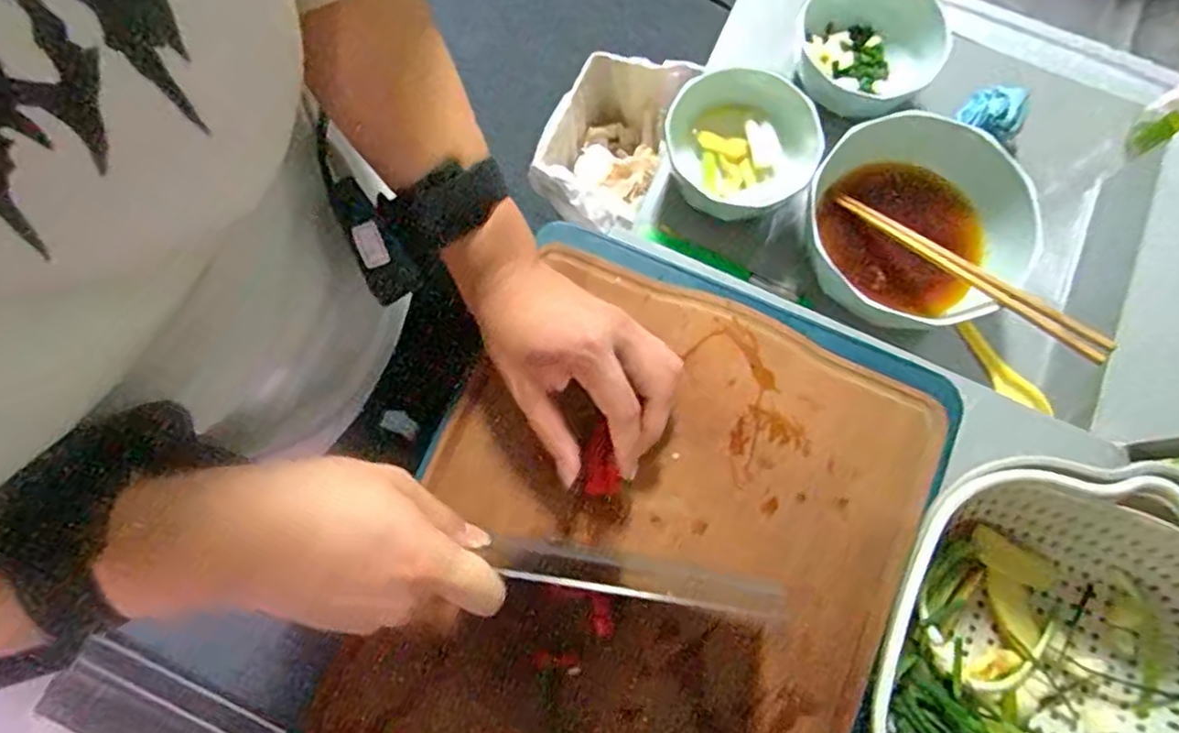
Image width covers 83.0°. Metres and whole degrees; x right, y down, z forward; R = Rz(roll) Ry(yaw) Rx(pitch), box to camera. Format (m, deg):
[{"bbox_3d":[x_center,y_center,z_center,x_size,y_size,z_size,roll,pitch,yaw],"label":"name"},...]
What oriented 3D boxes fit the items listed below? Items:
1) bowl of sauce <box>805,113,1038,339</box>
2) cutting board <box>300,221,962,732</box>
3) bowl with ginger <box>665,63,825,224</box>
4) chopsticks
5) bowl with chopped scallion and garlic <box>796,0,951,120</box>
[{"bbox_3d":[0.266,-0.116,0.546,0.166,0.078,0.165,0,77,0],"label":"bowl of sauce"},{"bbox_3d":[0.028,0.142,0.400,0.291,0.028,0.416,22,78,4],"label":"cutting board"},{"bbox_3d":[0.127,-0.188,0.561,0.120,0.064,0.111,0,77,0],"label":"bowl with ginger"},{"bbox_3d":[0.285,-0.076,0.512,0.016,0.011,0.222,-42,62,-9],"label":"chopsticks"},{"bbox_3d":[0.238,-0.279,0.590,0.119,0.064,0.117,0,77,0],"label":"bowl with chopped scallion and garlic"}]

